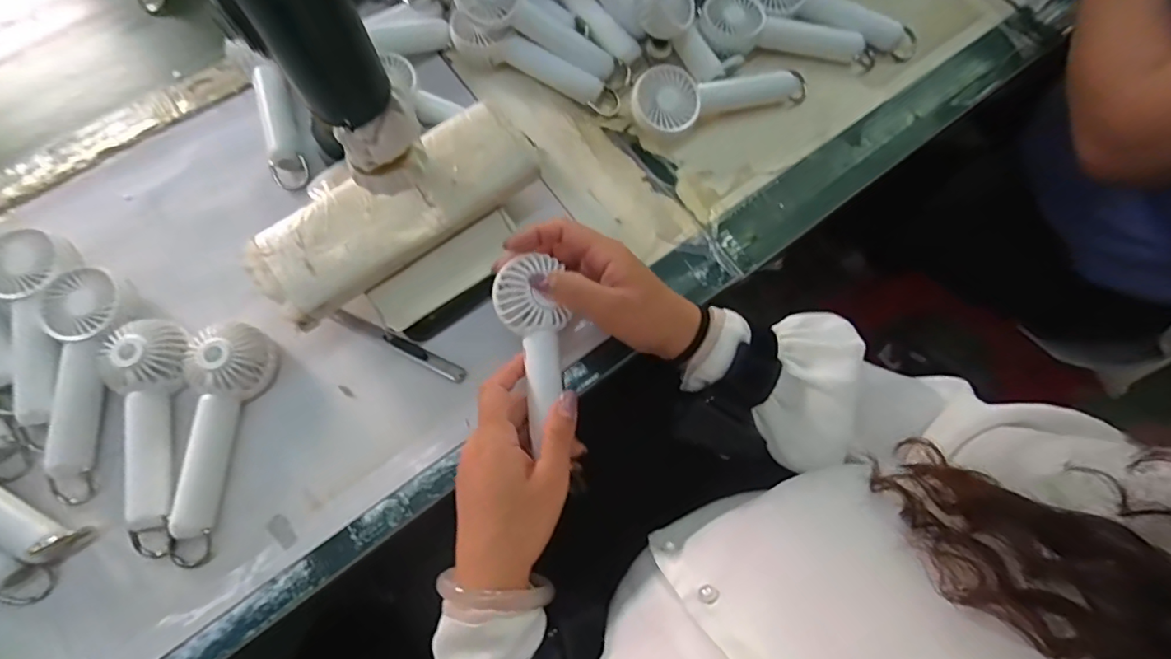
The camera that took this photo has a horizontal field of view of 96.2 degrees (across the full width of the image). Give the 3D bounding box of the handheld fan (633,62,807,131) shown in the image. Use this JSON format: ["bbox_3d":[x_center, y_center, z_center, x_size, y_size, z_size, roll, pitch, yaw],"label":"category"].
[{"bbox_3d":[0.117,-0.209,0.457,0.164,0.040,0.052,-22,73,-7],"label":"handheld fan"}]

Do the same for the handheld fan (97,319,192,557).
[{"bbox_3d":[-0.304,0.070,0.367,0.051,0.032,0.158,-17,73,-6],"label":"handheld fan"}]

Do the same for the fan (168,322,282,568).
[{"bbox_3d":[-0.262,0.075,0.368,0.047,0.032,0.162,5,72,1],"label":"fan"}]

